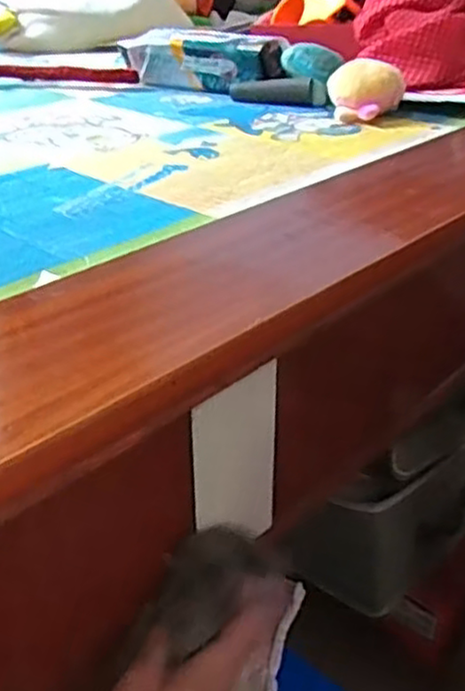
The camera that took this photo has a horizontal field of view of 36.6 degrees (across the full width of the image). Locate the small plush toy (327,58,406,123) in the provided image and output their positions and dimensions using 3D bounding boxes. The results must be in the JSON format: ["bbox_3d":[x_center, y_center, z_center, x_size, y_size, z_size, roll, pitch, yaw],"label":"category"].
[{"bbox_3d":[0.172,-0.326,0.893,0.088,0.062,0.073,-2,30,-4],"label":"small plush toy"}]

